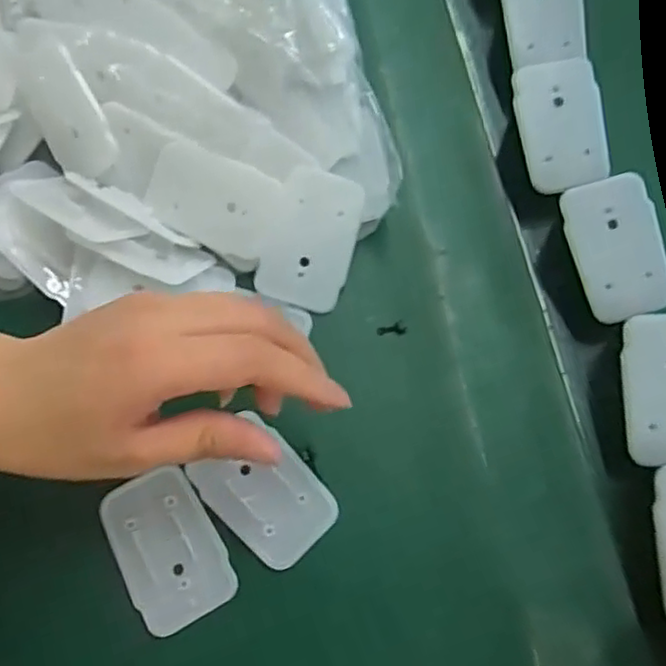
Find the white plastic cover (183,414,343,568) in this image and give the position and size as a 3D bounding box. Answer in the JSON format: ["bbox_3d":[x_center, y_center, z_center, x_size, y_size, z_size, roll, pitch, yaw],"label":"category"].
[{"bbox_3d":[-0.032,0.075,0.313,0.045,0.006,0.064,-42,77,-11],"label":"white plastic cover"}]

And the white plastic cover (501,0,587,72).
[{"bbox_3d":[0.118,-0.180,0.373,0.044,0.010,0.061,-6,89,3],"label":"white plastic cover"}]

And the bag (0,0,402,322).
[{"bbox_3d":[-0.130,-0.181,0.369,0.274,0.069,0.365,-11,73,-3],"label":"bag"}]

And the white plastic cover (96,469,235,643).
[{"bbox_3d":[-0.077,0.099,0.308,0.045,0.004,0.068,-28,74,-8],"label":"white plastic cover"}]

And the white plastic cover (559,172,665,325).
[{"bbox_3d":[0.138,-0.041,0.324,0.043,0.004,0.067,-15,91,-1],"label":"white plastic cover"}]

